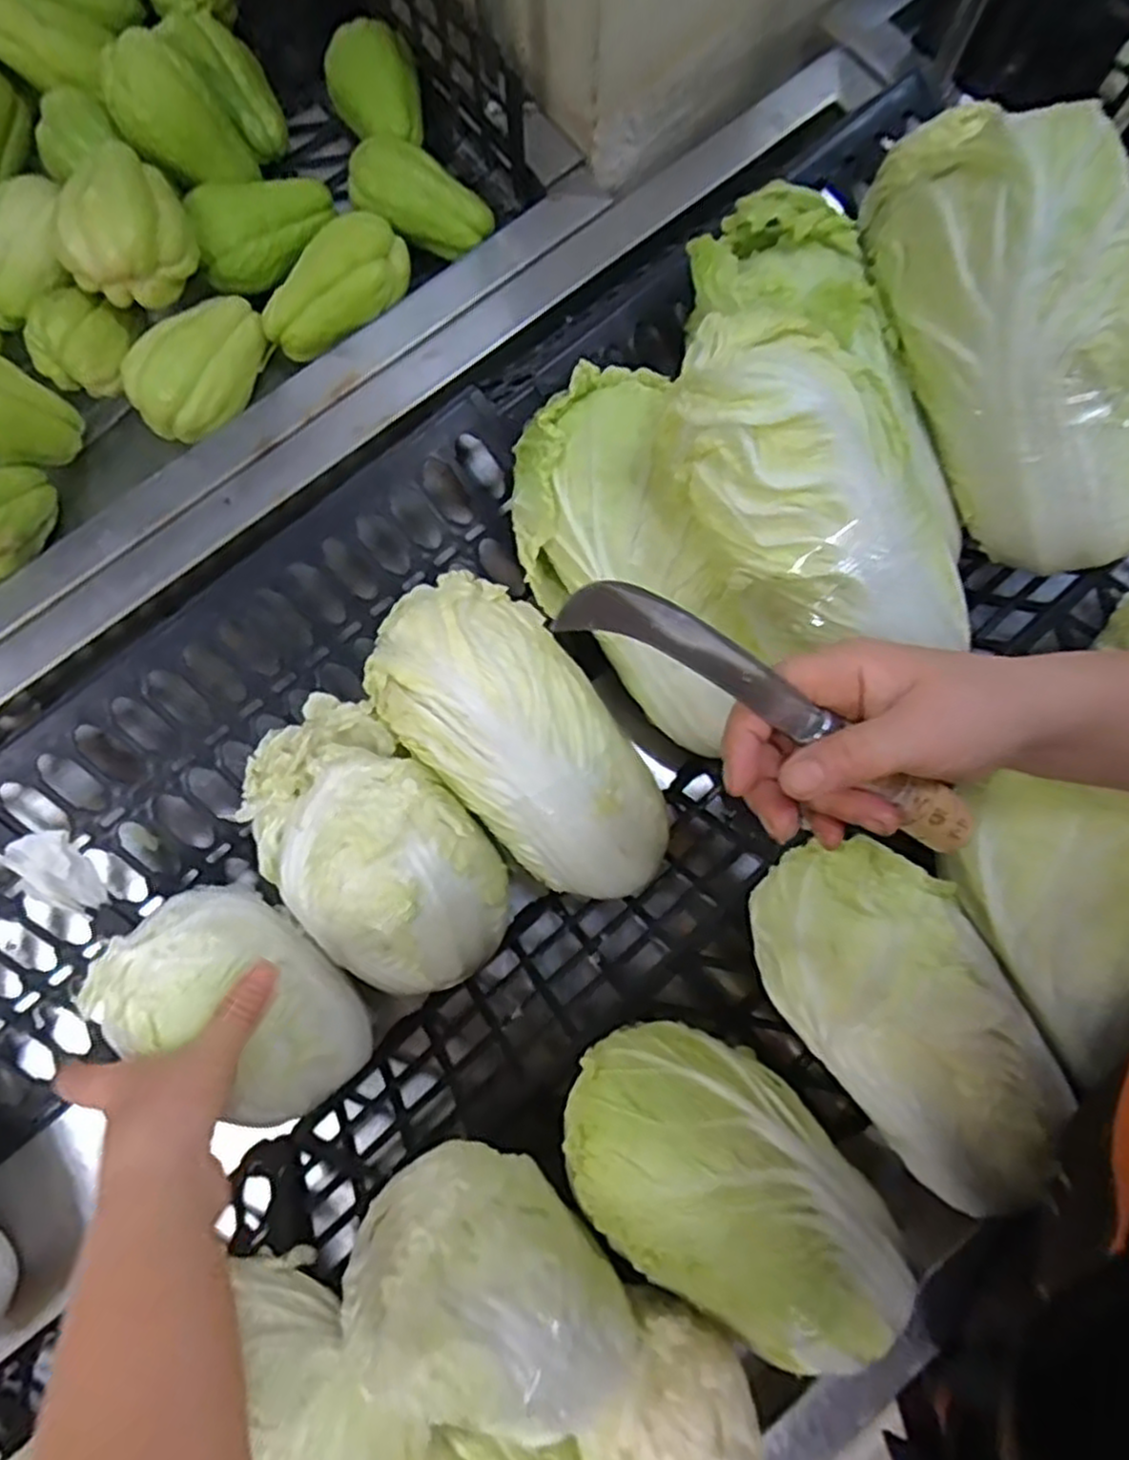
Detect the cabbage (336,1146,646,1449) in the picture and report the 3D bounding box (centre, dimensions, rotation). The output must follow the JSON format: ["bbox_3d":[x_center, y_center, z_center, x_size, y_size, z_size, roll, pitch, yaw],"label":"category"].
[{"bbox_3d":[-0.027,0.257,0.338,0.139,0.078,0.084,32,82,6],"label":"cabbage"}]

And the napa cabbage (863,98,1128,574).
[{"bbox_3d":[0.246,-0.205,0.418,0.092,0.130,0.249,-34,108,-5],"label":"napa cabbage"}]

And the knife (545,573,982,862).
[{"bbox_3d":[0.085,-0.002,0.286,0.195,0.013,0.024,30,81,-18],"label":"knife"}]

